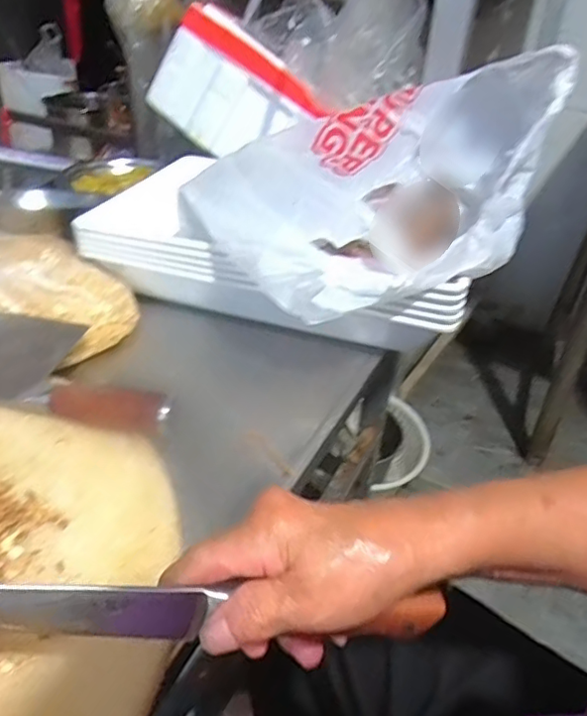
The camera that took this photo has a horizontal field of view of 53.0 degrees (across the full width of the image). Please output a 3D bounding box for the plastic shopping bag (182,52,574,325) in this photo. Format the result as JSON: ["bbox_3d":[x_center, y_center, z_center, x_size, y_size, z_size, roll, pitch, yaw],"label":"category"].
[{"bbox_3d":[0.065,-0.181,0.564,0.280,0.165,0.269,-19,42,-30],"label":"plastic shopping bag"}]

